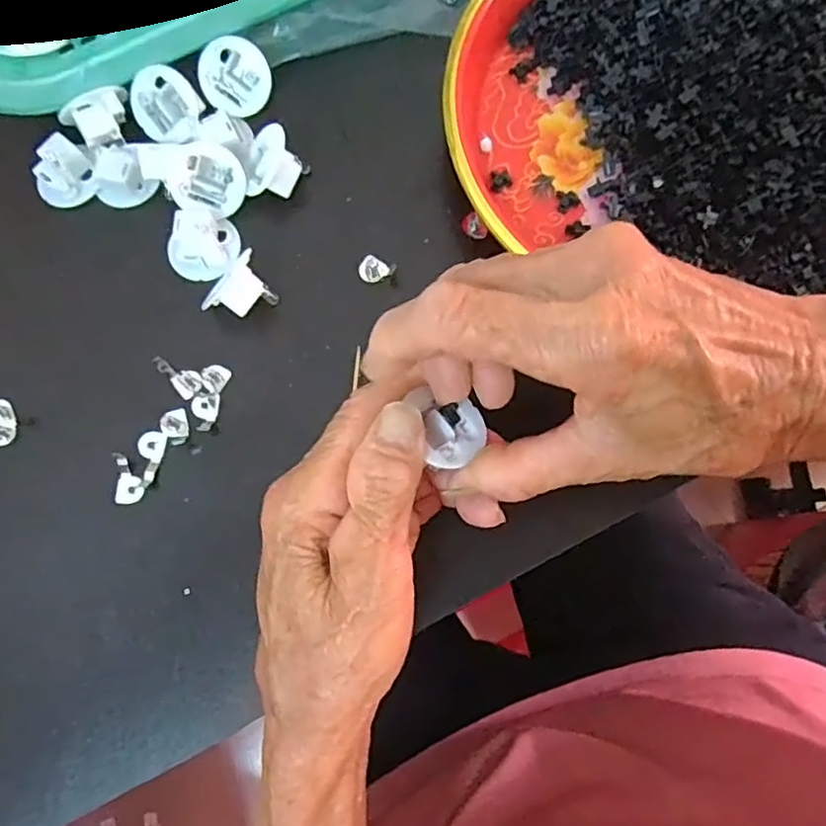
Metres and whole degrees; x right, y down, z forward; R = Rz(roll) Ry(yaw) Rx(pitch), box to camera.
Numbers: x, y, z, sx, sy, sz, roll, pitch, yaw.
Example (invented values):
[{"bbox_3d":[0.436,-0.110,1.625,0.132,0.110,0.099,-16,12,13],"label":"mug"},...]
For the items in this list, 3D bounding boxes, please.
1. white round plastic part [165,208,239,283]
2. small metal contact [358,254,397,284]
[{"bbox_3d":[-0.094,-0.076,0.286,0.029,0.013,0.030,0,77,1],"label":"white round plastic part"},{"bbox_3d":[-0.017,-0.064,0.286,0.016,0.004,0.012,24,79,6],"label":"small metal contact"}]

